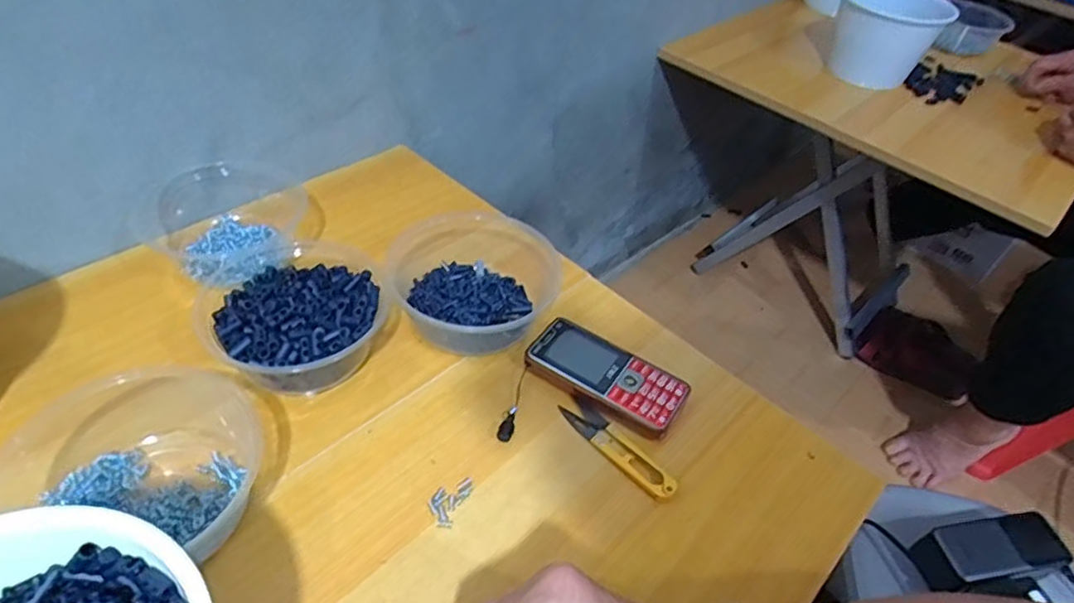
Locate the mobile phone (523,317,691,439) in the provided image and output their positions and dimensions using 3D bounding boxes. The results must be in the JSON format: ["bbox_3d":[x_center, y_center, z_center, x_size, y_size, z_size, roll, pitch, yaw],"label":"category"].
[{"bbox_3d":[0.056,0.060,0.509,0.125,0.018,0.058,27,47,19],"label":"mobile phone"}]

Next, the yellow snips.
[{"bbox_3d":[0.060,0.107,0.468,0.024,0.008,0.104,-31,56,-32],"label":"yellow snips"}]

